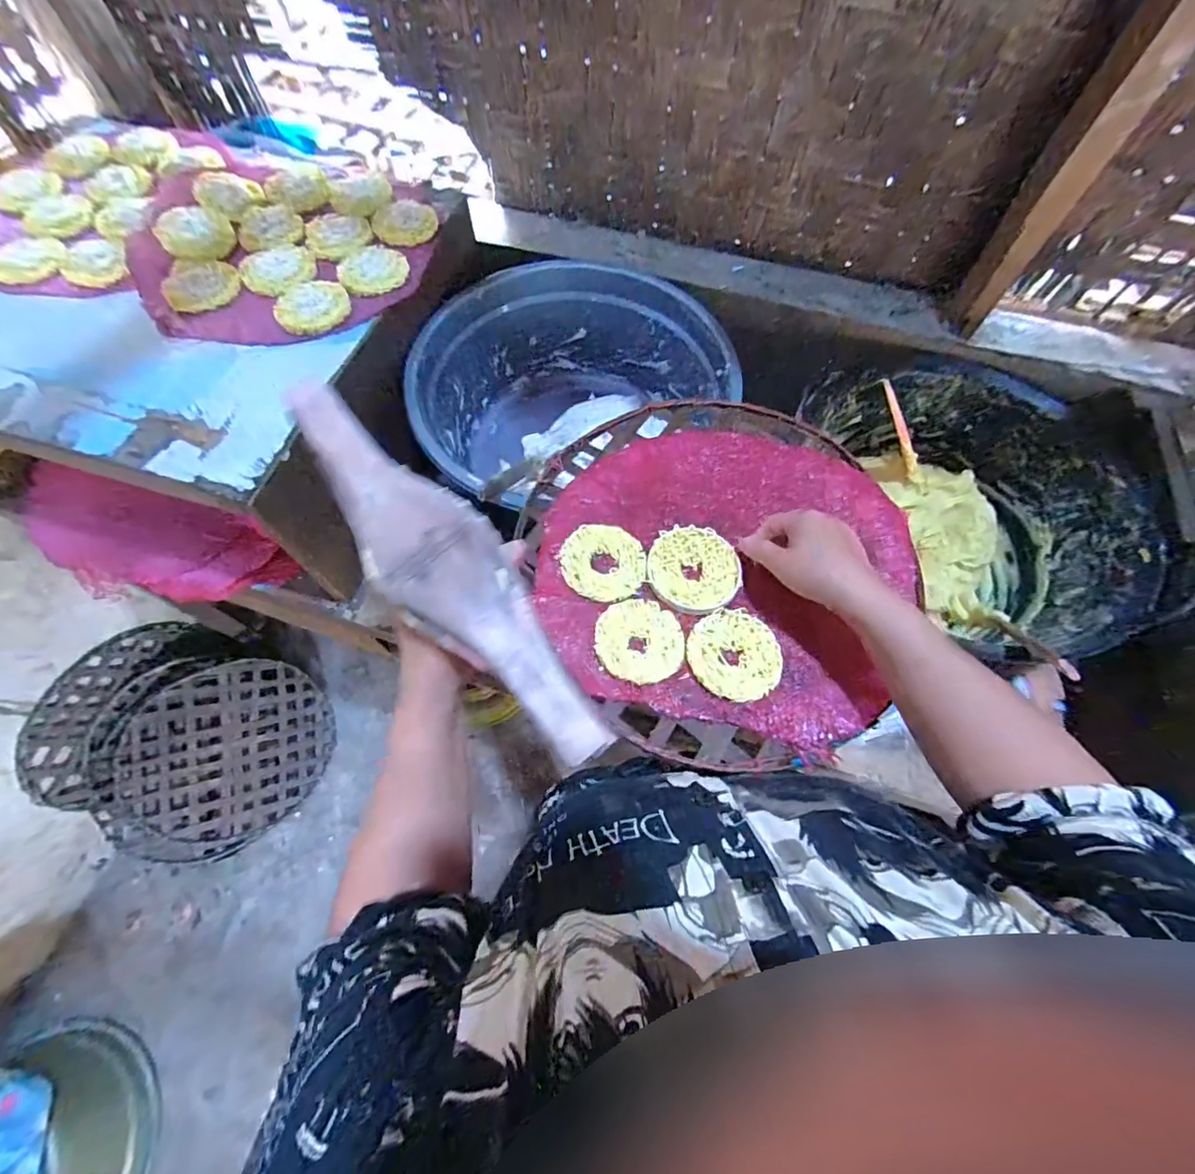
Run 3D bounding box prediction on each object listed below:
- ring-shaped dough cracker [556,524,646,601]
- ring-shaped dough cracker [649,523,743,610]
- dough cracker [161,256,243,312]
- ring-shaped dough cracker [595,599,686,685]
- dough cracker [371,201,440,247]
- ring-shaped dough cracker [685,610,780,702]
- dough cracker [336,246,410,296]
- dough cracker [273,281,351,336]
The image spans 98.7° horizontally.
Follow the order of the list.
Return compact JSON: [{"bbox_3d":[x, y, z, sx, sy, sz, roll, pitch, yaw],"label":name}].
[{"bbox_3d":[0.005,-0.024,0.487,0.082,0.004,0.076,1,66,-1],"label":"ring-shaped dough cracker"},{"bbox_3d":[0.091,-0.017,0.488,0.084,0.012,0.084,1,66,-1],"label":"ring-shaped dough cracker"},{"bbox_3d":[-0.464,-0.356,0.598,0.079,0.008,0.088,-34,71,-15],"label":"dough cracker"},{"bbox_3d":[0.037,0.046,0.453,0.076,0.004,0.076,1,66,-1],"label":"ring-shaped dough cracker"},{"bbox_3d":[-0.244,-0.460,0.651,0.077,0.015,0.073,1,66,-1],"label":"dough cracker"},{"bbox_3d":[0.120,0.058,0.447,0.079,0.010,0.079,1,66,-1],"label":"ring-shaped dough cracker"},{"bbox_3d":[-0.273,-0.380,0.613,0.087,0.013,0.077,39,74,9],"label":"dough cracker"},{"bbox_3d":[-0.324,-0.317,0.582,0.079,0.010,0.072,-2,66,-3],"label":"dough cracker"}]

